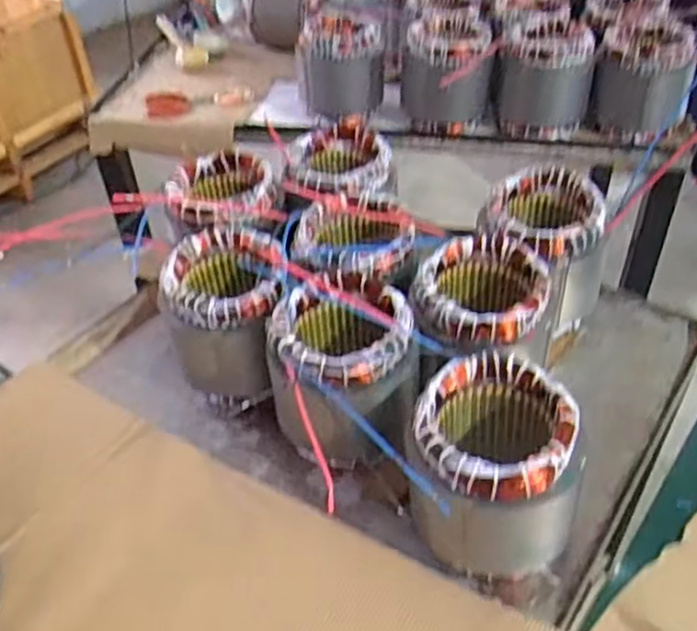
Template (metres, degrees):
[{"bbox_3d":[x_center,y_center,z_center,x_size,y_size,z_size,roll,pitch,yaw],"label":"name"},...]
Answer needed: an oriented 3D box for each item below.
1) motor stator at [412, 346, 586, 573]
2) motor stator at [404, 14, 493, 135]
[{"bbox_3d":[0.131,0.139,0.668,0.146,0.154,0.140,-1,42,3],"label":"motor stator"},{"bbox_3d":[0.173,-0.421,1.283,0.153,0.160,0.164,3,42,7],"label":"motor stator"}]

